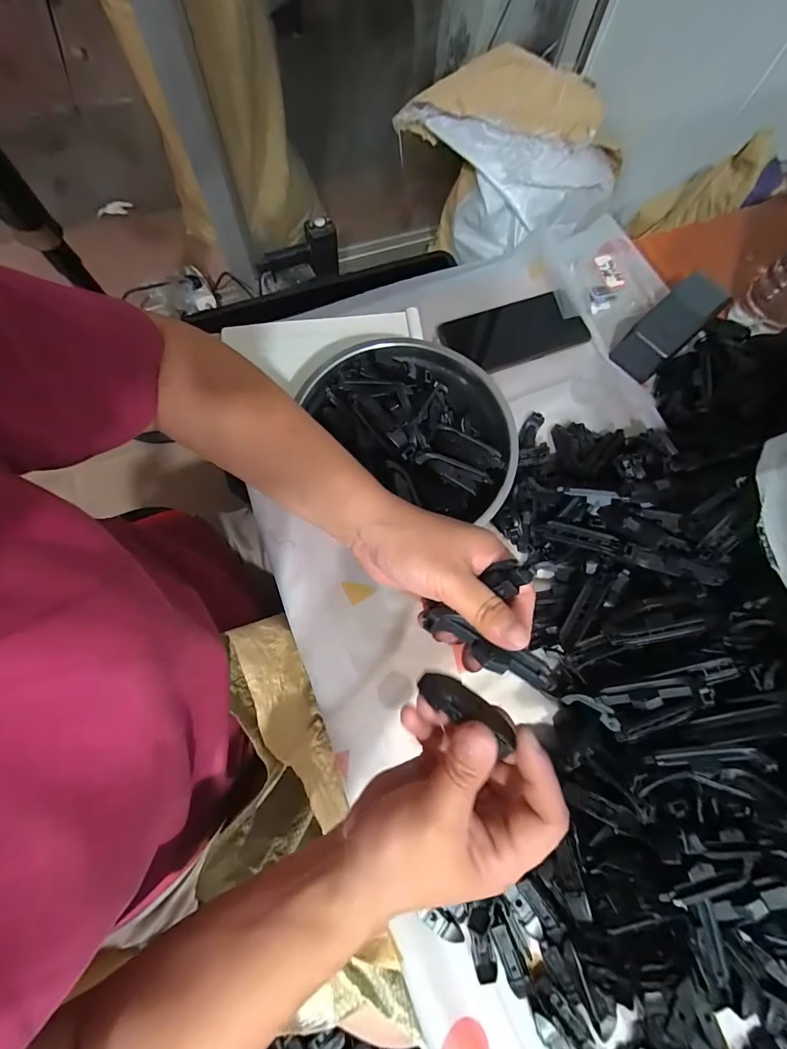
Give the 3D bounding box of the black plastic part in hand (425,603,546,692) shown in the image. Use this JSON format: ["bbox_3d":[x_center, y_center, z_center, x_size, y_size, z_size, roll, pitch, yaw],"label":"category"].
[{"bbox_3d":[0.050,0.069,0.221,0.073,0.009,0.017,28,75,13],"label":"black plastic part in hand"}]

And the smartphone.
[{"bbox_3d":[0.141,-0.224,0.469,0.160,0.012,0.076,-19,75,-9],"label":"smartphone"}]

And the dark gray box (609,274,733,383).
[{"bbox_3d":[0.315,-0.226,0.449,0.129,0.048,0.052,-40,79,-13],"label":"dark gray box"}]

